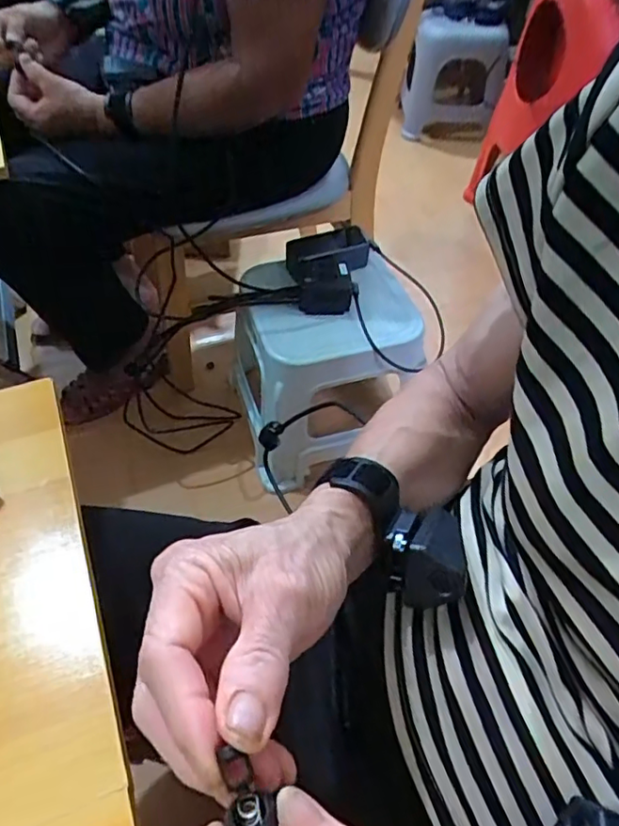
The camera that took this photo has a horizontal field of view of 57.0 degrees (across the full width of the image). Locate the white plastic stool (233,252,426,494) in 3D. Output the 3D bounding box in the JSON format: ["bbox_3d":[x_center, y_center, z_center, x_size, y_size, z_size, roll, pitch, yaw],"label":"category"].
[{"bbox_3d":[0.022,-0.075,0.965,0.262,0.278,0.246,-10,51,-9],"label":"white plastic stool"}]

